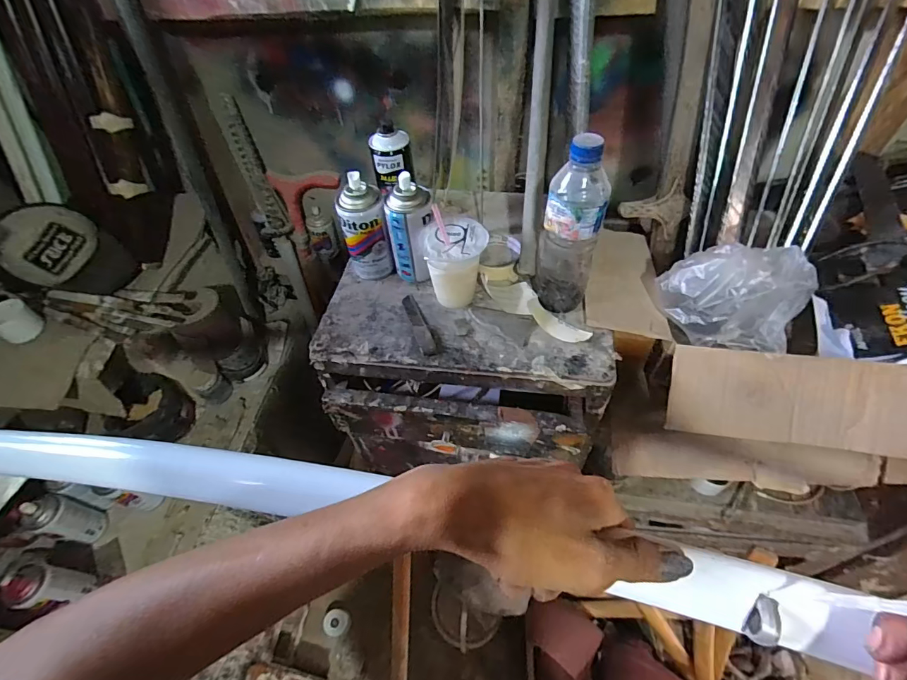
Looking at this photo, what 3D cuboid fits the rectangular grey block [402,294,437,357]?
[{"bbox_3d":[-0.047,-0.023,0.595,0.021,0.013,0.117,-18,53,-9],"label":"rectangular grey block"}]

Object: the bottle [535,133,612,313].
[{"bbox_3d":[0.140,-0.124,0.521,0.070,0.216,0.057,6,53,9],"label":"bottle"}]

